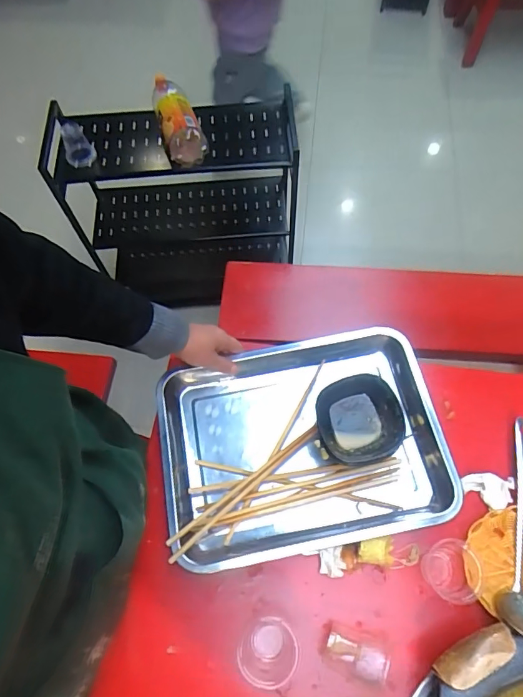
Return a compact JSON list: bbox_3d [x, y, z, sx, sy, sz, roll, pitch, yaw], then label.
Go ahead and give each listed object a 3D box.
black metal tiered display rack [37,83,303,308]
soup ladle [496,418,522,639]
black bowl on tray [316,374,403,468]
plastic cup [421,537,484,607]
[{"bbox_3d":[-0.220,-0.394,1.377,0.634,0.617,0.264,-8,64,-3],"label":"black metal tiered display rack"},{"bbox_3d":[0.358,0.227,0.582,0.067,0.041,0.271,17,66,9],"label":"soup ladle"},{"bbox_3d":[0.134,0.100,0.620,0.112,0.050,0.112,-13,76,2],"label":"black bowl on tray"},{"bbox_3d":[0.243,0.279,0.561,0.060,0.066,0.068,-1,64,0],"label":"plastic cup"}]

